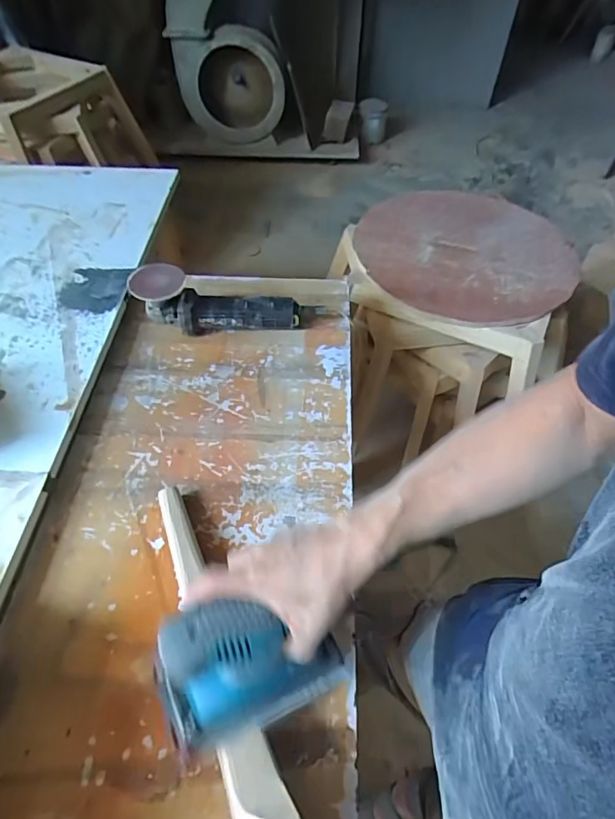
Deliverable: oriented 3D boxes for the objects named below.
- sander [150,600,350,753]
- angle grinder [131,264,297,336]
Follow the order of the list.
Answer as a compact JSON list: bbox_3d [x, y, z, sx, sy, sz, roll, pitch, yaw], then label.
[{"bbox_3d":[-0.048,0.240,0.461,0.170,0.149,0.088,-9,54,-10],"label":"sander"},{"bbox_3d":[-0.160,-0.195,0.889,0.290,0.107,0.081,-3,52,-4],"label":"angle grinder"}]

